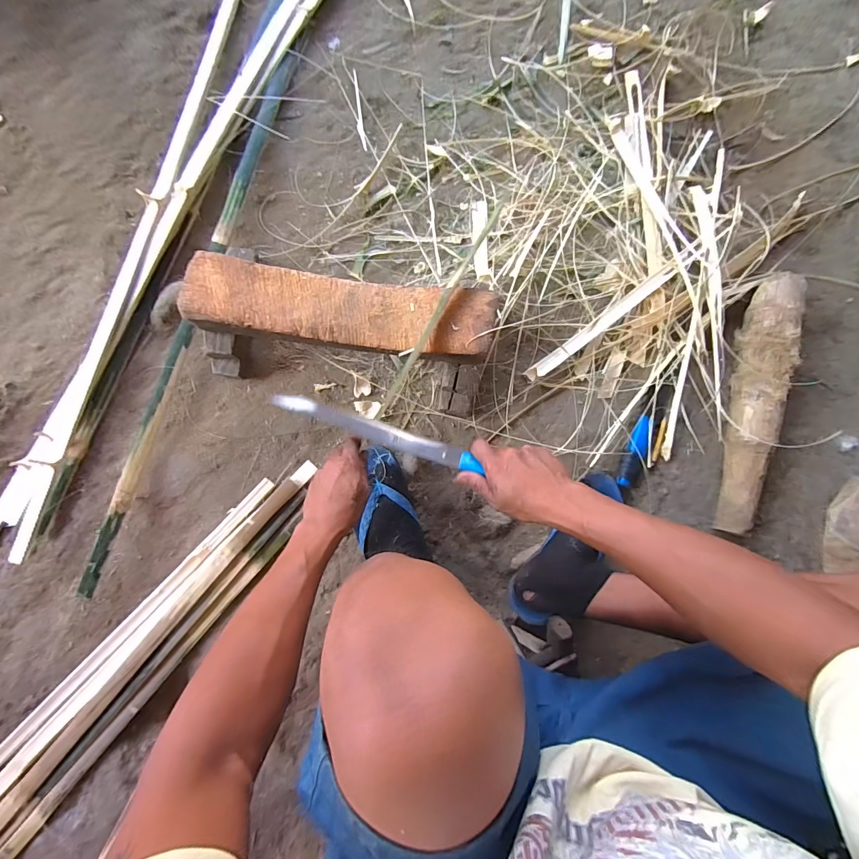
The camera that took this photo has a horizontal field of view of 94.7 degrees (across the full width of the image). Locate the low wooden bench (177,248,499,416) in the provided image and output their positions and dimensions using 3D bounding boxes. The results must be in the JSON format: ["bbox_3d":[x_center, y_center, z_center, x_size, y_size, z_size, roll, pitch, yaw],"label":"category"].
[{"bbox_3d":[-0.125,-0.144,0.611,0.427,0.135,0.157,9,82,-2],"label":"low wooden bench"}]

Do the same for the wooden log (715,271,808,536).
[{"bbox_3d":[0.554,-0.049,0.679,0.073,0.077,0.453,16,82,-1],"label":"wooden log"}]

